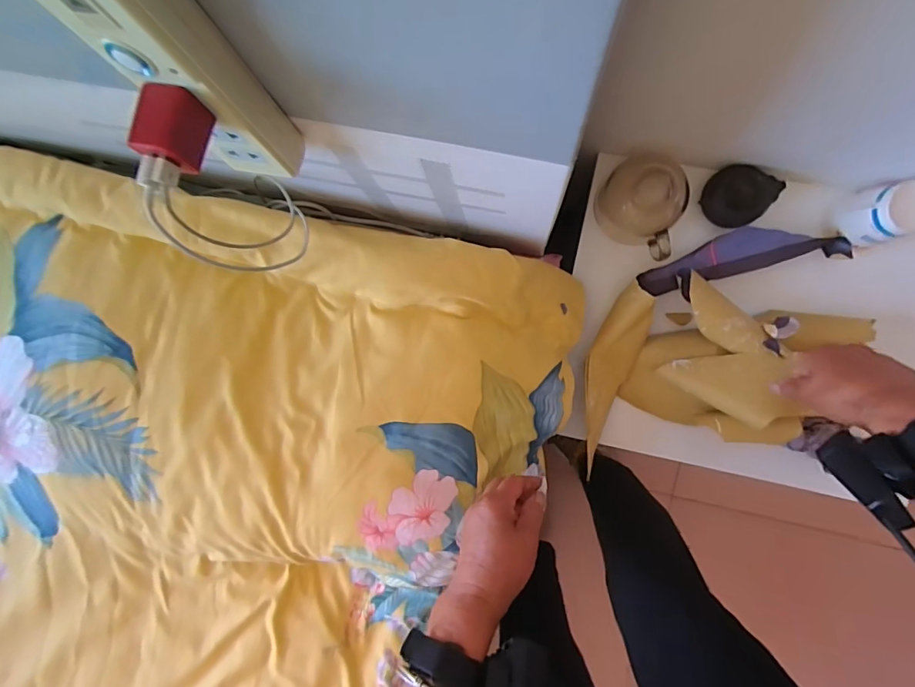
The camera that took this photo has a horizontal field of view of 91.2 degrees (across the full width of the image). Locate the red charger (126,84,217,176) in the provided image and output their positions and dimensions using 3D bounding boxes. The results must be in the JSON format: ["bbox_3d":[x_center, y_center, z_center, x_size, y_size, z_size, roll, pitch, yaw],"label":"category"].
[{"bbox_3d":[-0.166,-0.125,0.260,0.025,0.031,0.042,14,97,6],"label":"red charger"}]

